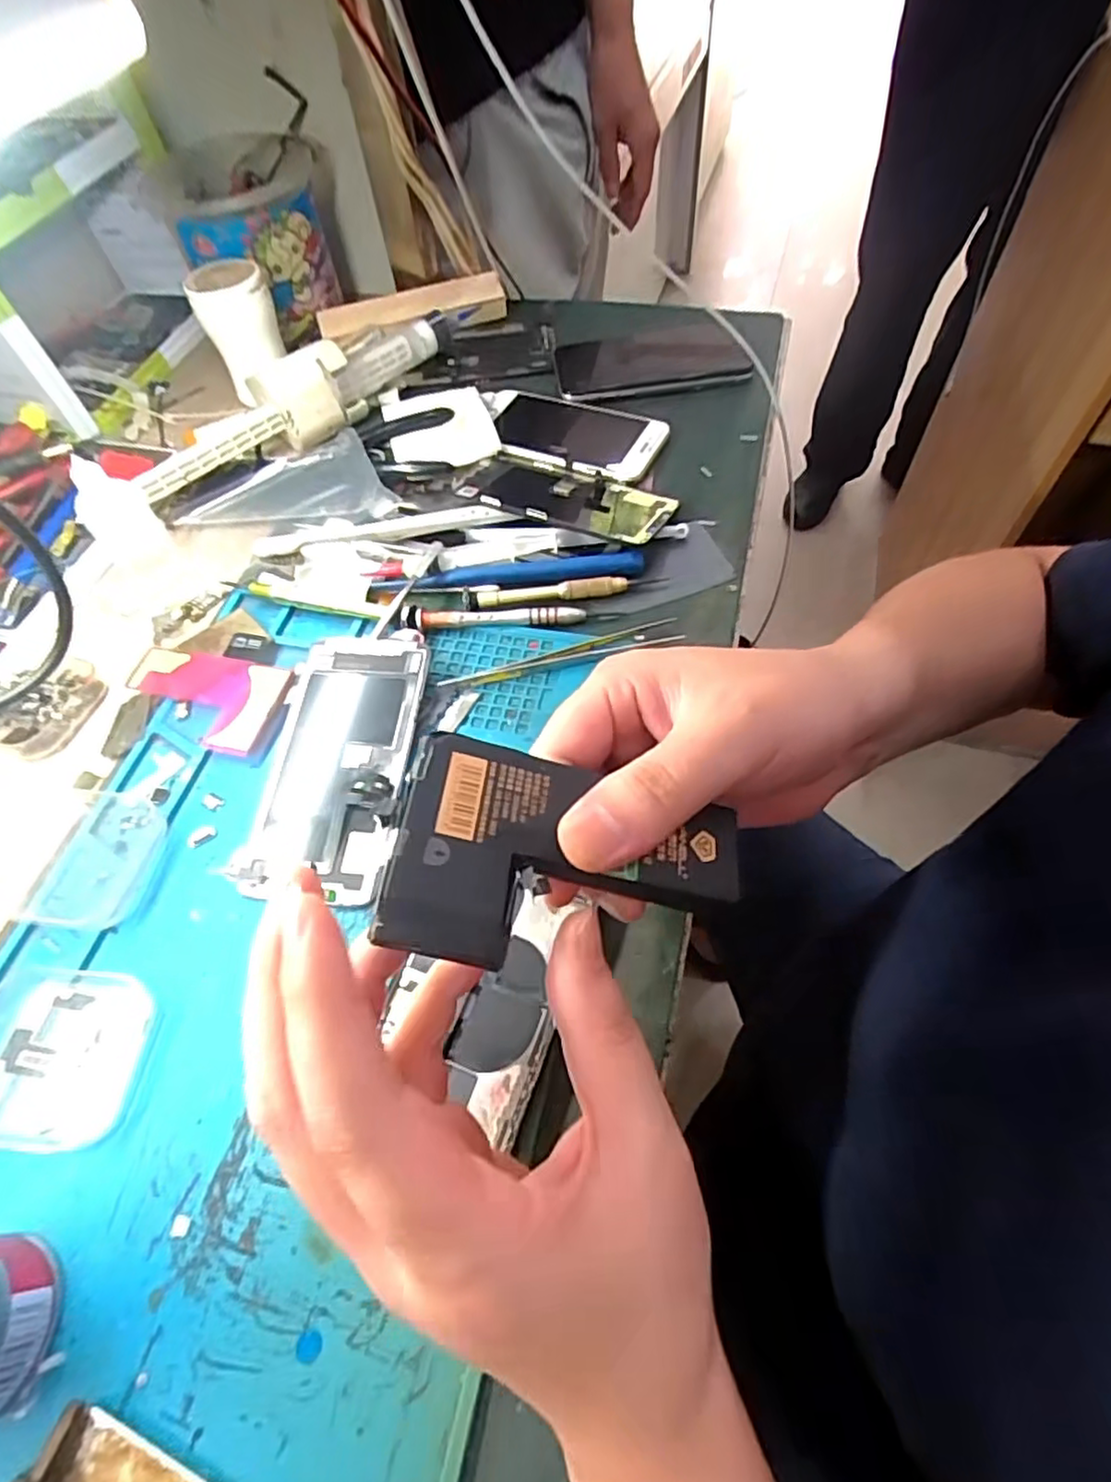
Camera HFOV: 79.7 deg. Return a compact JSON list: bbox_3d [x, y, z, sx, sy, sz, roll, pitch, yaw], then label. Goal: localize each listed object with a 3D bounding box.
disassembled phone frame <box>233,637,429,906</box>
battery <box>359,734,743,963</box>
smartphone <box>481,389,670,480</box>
[{"bbox_3d":[-0.107,0.007,0.329,0.069,0.014,0.138,2,58,6],"label":"disassembled phone frame"},{"bbox_3d":[0.005,0.034,0.180,0.095,0.004,0.059,17,56,-10],"label":"battery"},{"bbox_3d":[0.007,-0.218,0.467,0.137,0.008,0.070,24,63,18],"label":"smartphone"}]

